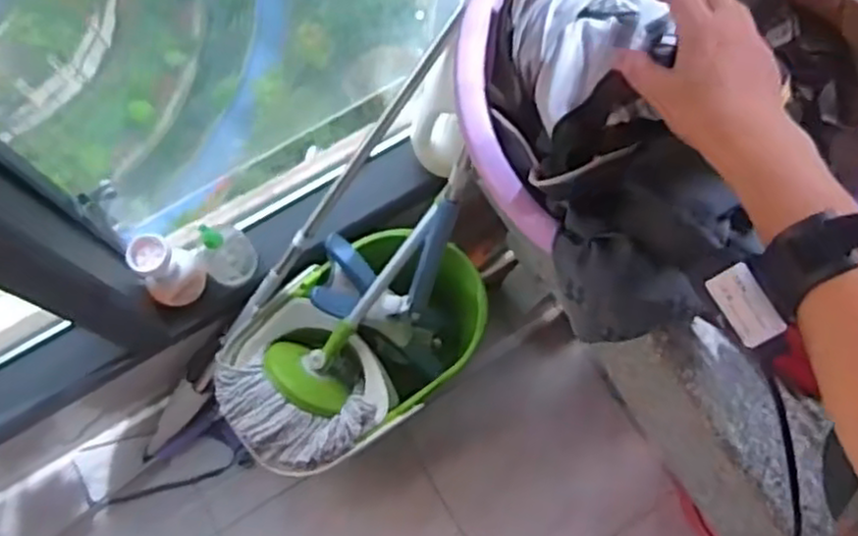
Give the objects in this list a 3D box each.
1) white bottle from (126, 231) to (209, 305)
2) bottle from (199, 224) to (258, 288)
[{"bbox_3d":[-0.414,0.003,1.156,0.080,0.141,0.094,34,77,10],"label":"white bottle"},{"bbox_3d":[-0.334,-0.031,1.195,0.085,0.135,0.081,0,74,1],"label":"bottle"}]

